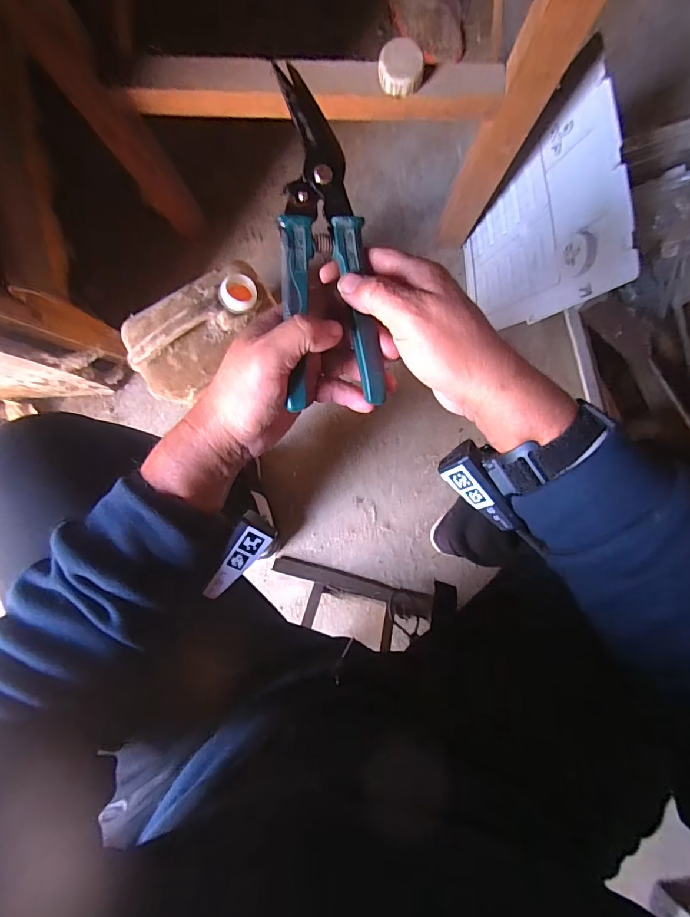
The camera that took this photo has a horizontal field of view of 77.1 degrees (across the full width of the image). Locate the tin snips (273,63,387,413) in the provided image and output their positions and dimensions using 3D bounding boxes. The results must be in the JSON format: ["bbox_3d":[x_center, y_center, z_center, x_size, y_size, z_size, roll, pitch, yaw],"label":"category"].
[{"bbox_3d":[-0.018,-0.142,0.290,0.062,0.019,0.211,-9,96,2],"label":"tin snips"}]

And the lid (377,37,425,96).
[{"bbox_3d":[0.056,-0.388,0.429,0.043,0.015,0.045,4,94,1],"label":"lid"}]

